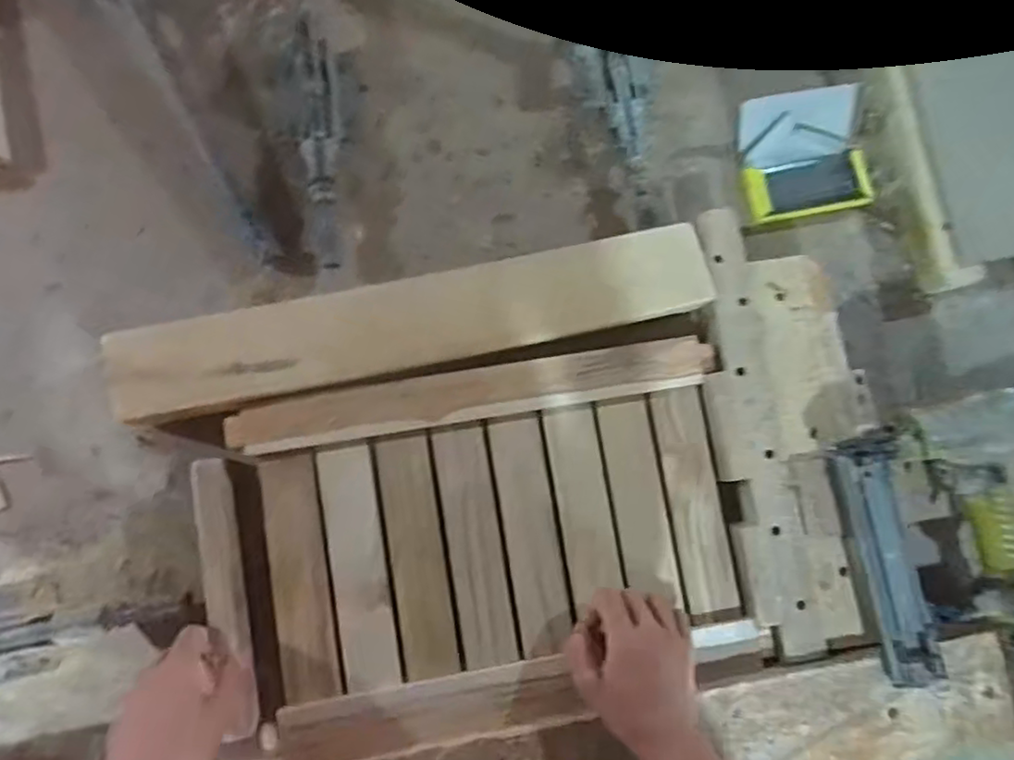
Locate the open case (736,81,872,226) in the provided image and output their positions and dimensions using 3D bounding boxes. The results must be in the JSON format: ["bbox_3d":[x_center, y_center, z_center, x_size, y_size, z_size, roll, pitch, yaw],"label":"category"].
[{"bbox_3d":[0.298,-0.224,0.650,0.125,0.031,0.117,-10,84,-5],"label":"open case"}]

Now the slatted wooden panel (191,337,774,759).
[{"bbox_3d":[-0.024,0.144,0.573,0.449,0.033,0.299,-8,85,-7],"label":"slatted wooden panel"}]

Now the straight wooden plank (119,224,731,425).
[{"bbox_3d":[-0.073,-0.051,0.572,0.515,0.026,0.080,-11,84,-6],"label":"straight wooden plank"}]

